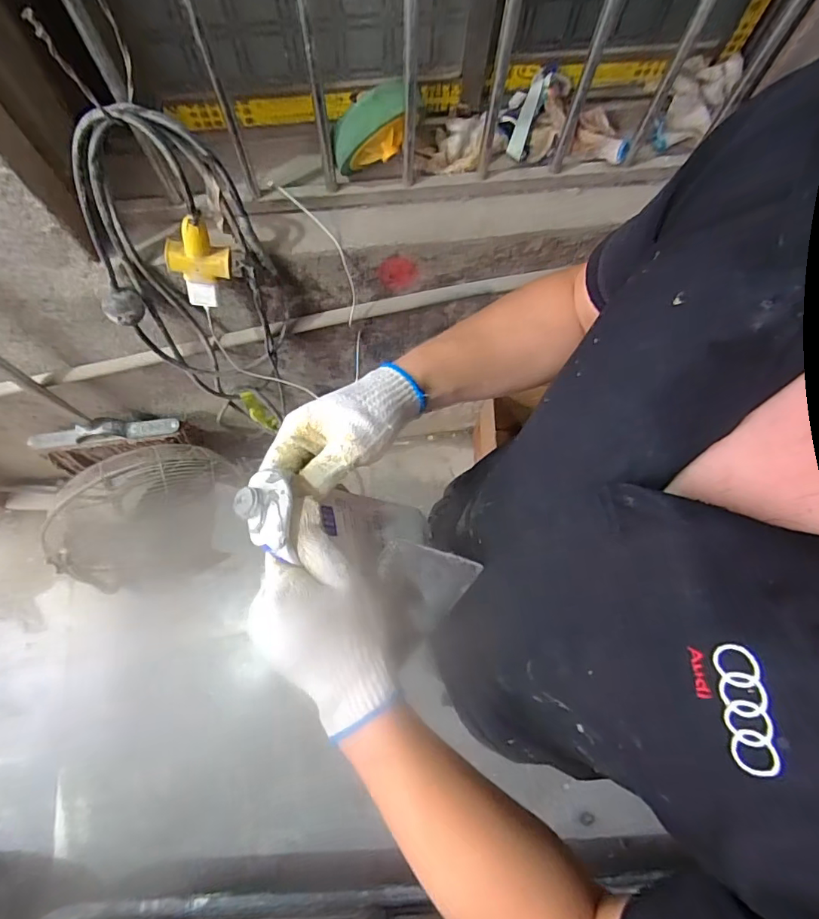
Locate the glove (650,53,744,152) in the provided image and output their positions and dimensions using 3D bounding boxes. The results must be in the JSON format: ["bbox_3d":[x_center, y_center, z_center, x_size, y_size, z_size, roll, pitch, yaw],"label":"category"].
[{"bbox_3d":[0.453,-0.570,0.801,0.084,0.063,0.153,31,74,8],"label":"glove"}]

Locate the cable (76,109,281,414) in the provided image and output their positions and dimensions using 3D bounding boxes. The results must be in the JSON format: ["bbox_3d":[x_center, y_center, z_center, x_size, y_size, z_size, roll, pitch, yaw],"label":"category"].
[{"bbox_3d":[-0.341,-0.257,0.839,0.244,0.621,0.098,-17,73,-7],"label":"cable"}]

